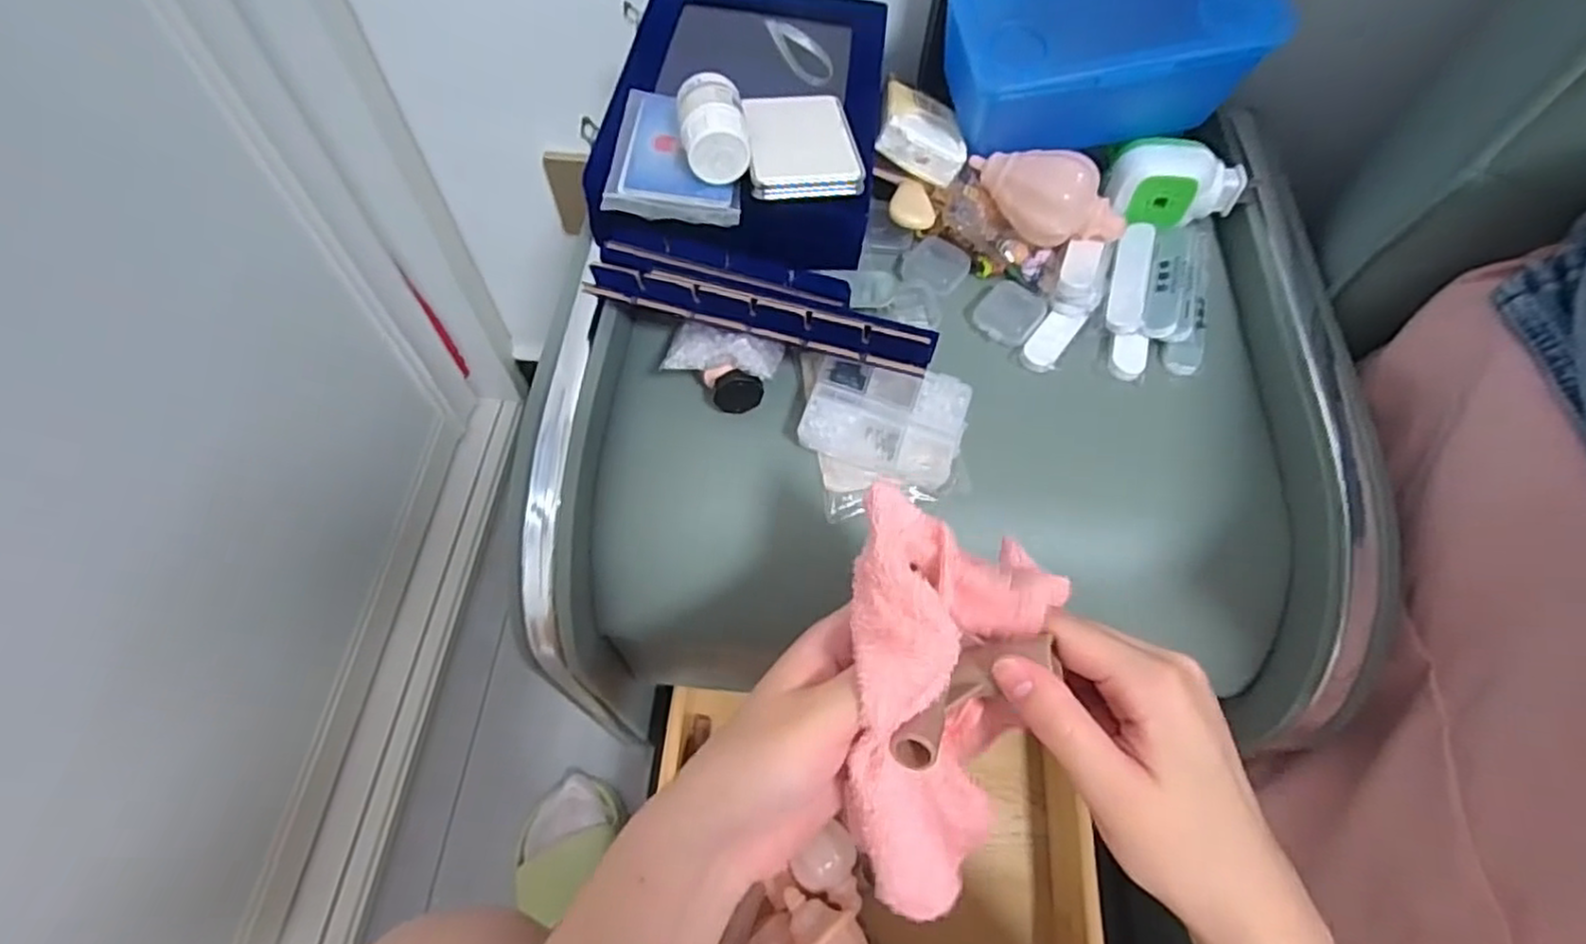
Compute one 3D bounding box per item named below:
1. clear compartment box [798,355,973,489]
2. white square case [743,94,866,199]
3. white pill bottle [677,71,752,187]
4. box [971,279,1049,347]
[{"bbox_3d":[0.049,-0.027,0.380,0.081,0.023,0.057,15,62,7],"label":"clear compartment box"},{"bbox_3d":[0.004,-0.174,0.376,0.056,0.011,0.071,-3,61,-9],"label":"white square case"},{"bbox_3d":[-0.040,-0.173,0.361,0.032,0.031,0.044,-9,62,-6],"label":"white pill bottle"},{"bbox_3d":[0.129,-0.094,0.423,0.033,0.010,0.040,36,66,16],"label":"box"}]

